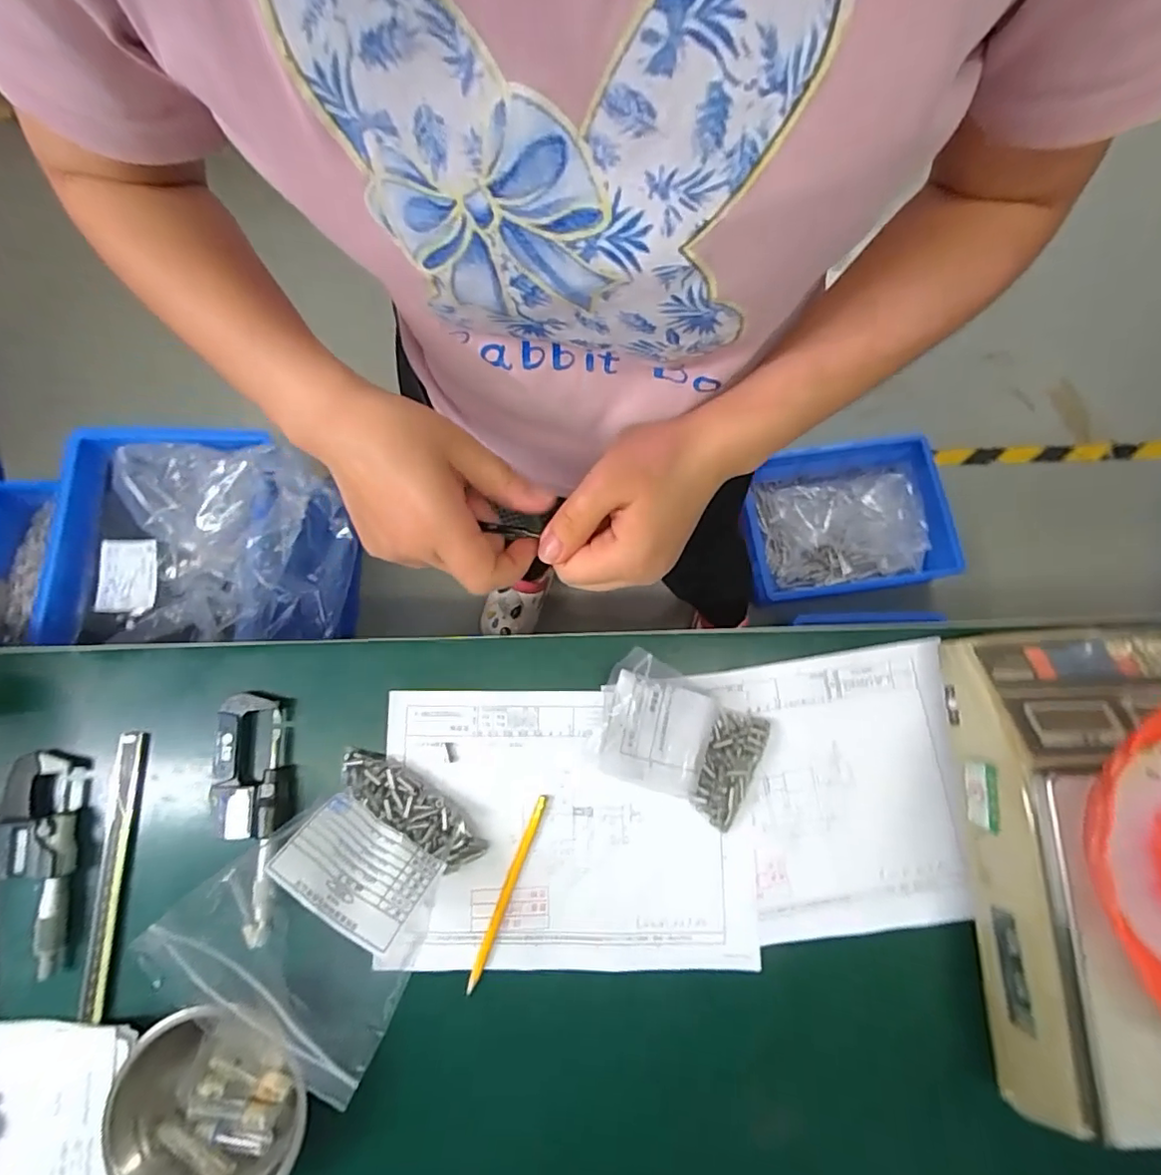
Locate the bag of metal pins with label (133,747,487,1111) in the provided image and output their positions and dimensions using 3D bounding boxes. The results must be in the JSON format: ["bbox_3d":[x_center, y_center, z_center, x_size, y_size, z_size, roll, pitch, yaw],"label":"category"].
[{"bbox_3d":[-0.162,0.208,0.398,0.139,0.035,0.187,35,34,3],"label":"bag of metal pins with label"}]

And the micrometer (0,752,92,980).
[{"bbox_3d":[-0.421,0.210,0.447,0.055,0.023,0.157,-7,77,-1],"label":"micrometer"}]

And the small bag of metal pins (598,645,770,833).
[{"bbox_3d":[0.078,0.121,0.462,0.137,0.055,0.097,24,79,5],"label":"small bag of metal pins"}]

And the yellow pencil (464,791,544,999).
[{"bbox_3d":[-0.056,0.239,0.458,0.010,0.011,0.148,21,79,5],"label":"yellow pencil"}]

